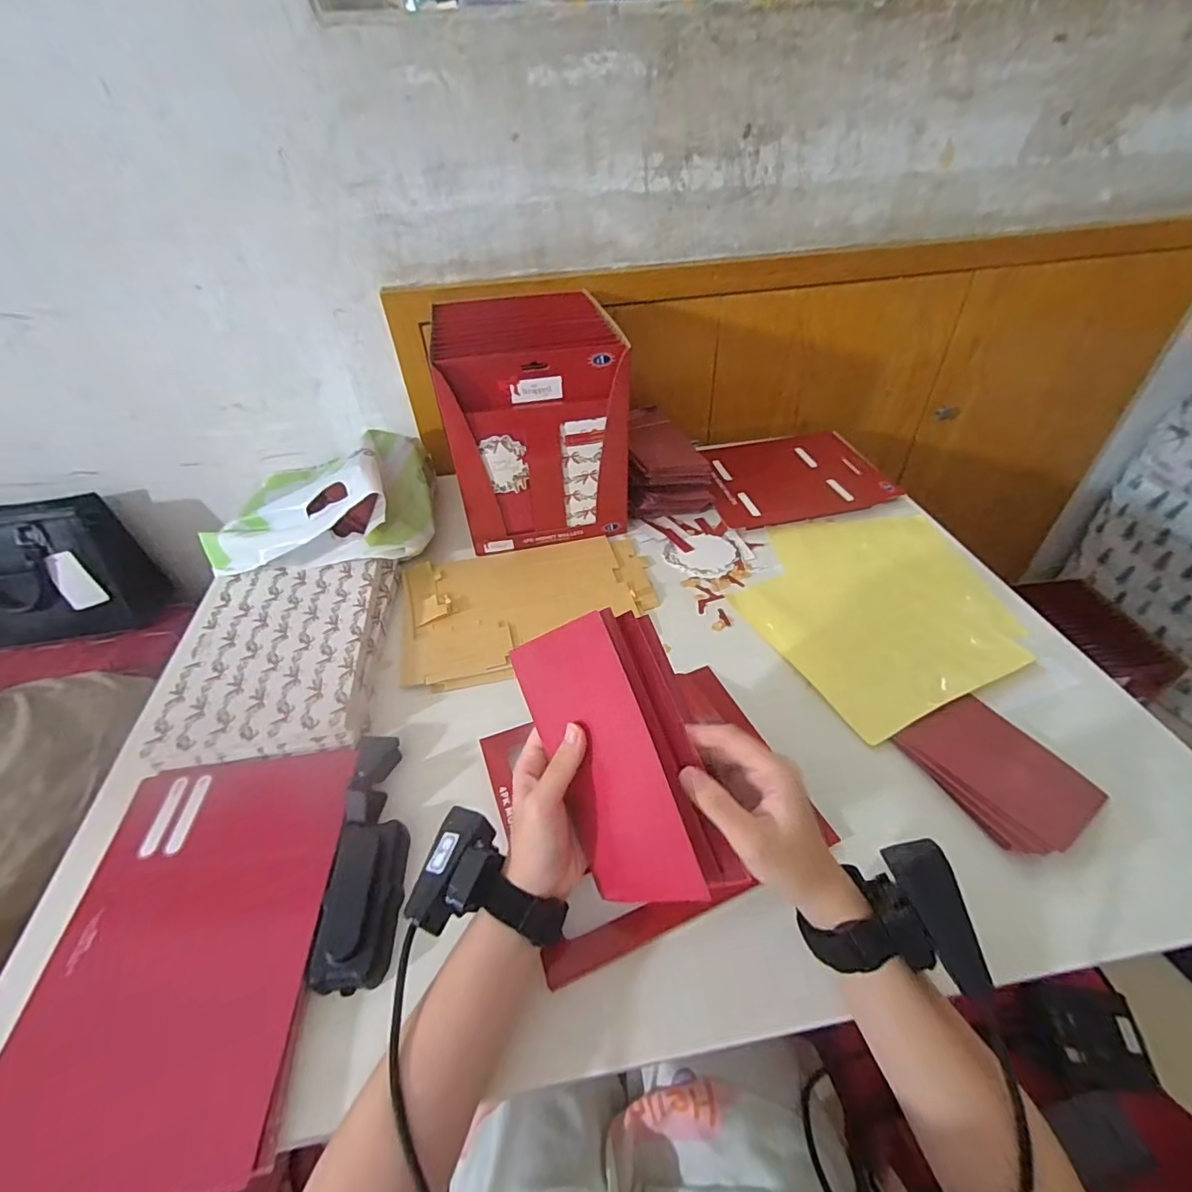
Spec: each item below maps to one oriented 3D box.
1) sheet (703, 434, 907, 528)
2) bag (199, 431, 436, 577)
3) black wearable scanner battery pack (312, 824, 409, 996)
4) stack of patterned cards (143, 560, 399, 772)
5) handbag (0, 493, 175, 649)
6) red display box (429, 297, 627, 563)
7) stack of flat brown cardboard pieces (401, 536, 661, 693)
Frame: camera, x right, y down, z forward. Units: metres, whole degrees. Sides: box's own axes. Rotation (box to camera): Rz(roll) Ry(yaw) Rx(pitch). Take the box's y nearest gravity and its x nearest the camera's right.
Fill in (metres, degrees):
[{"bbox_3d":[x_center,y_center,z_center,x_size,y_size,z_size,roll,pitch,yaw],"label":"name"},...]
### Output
[{"bbox_3d":[0.289,-0.182,0.785,0.263,0.012,0.200,-10,45,-8],"label":"sheet"},{"bbox_3d":[-0.330,-0.125,0.670,0.246,0.111,0.242,-2,42,3],"label":"bag"},{"bbox_3d":[-0.170,0.222,0.386,0.049,0.028,0.104,-7,42,-2],"label":"black wearable scanner battery pack"},{"bbox_3d":[-0.330,0.055,0.558,0.197,0.032,0.243,-9,42,-5],"label":"stack of patterned cards"},{"bbox_3d":[-0.843,-0.030,0.785,0.275,0.187,0.101,-12,42,-9],"label":"handbag"},{"bbox_3d":[-0.080,-0.229,0.676,0.202,0.265,0.203,-10,42,-6],"label":"red display box"},{"bbox_3d":[-0.076,0.005,0.619,0.288,0.017,0.192,-12,42,-8],"label":"stack of flat brown cardboard pieces"}]

